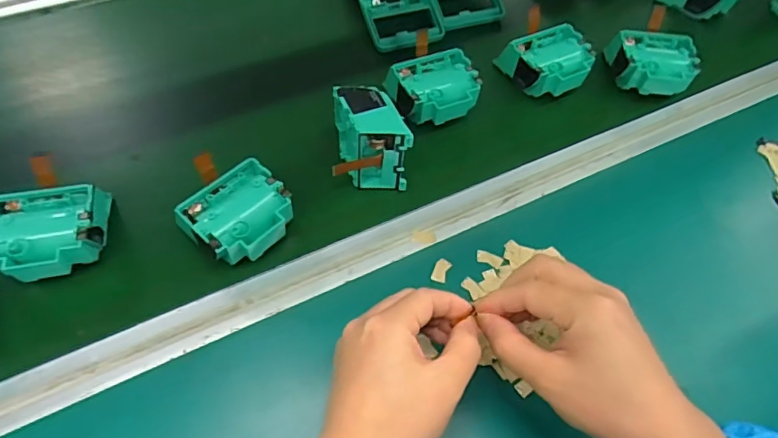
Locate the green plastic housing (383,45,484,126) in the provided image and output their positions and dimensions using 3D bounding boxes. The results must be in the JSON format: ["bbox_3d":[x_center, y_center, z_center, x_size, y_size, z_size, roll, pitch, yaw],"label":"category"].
[{"bbox_3d":[0.043,-0.122,0.499,0.076,0.037,0.065,-17,61,-16],"label":"green plastic housing"}]

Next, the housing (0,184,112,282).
[{"bbox_3d":[-0.258,0.013,0.398,0.075,0.040,0.066,-9,59,-11],"label":"housing"}]

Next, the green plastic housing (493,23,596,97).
[{"bbox_3d":[0.162,-0.155,0.529,0.075,0.039,0.067,-19,61,-17],"label":"green plastic housing"}]

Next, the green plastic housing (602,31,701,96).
[{"bbox_3d":[0.268,-0.159,0.532,0.069,0.036,0.073,7,57,-1],"label":"green plastic housing"}]

